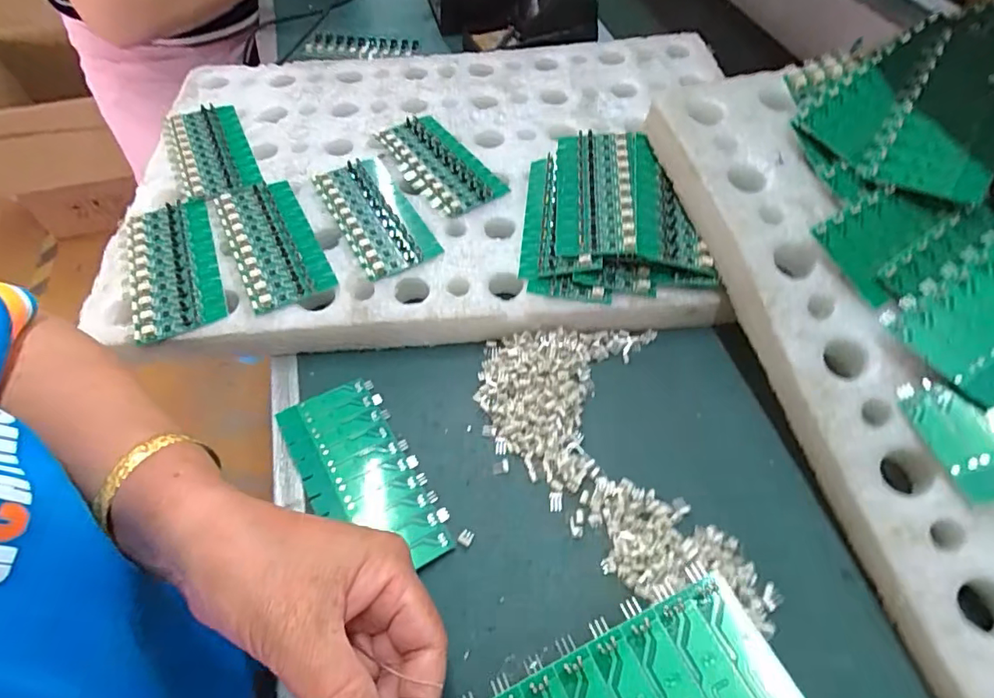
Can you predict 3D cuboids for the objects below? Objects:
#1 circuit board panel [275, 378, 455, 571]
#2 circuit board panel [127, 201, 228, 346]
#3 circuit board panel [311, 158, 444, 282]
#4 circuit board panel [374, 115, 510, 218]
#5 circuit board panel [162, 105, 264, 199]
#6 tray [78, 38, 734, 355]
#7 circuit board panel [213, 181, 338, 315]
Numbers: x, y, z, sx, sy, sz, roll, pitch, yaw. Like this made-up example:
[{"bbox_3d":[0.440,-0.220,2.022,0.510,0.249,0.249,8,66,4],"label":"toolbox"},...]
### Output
[{"bbox_3d":[-0.087,0.082,0.345,0.066,0.014,0.136,-28,60,-17],"label":"circuit board panel"},{"bbox_3d":[-0.249,-0.065,0.411,0.061,0.007,0.135,-20,58,-12],"label":"circuit board panel"},{"bbox_3d":[-0.100,-0.113,0.441,0.062,0.008,0.136,-26,59,-15],"label":"circuit board panel"},{"bbox_3d":[-0.055,-0.168,0.479,0.065,0.010,0.137,-32,61,-19],"label":"circuit board panel"},{"bbox_3d":[-0.262,-0.184,0.490,0.064,0.010,0.138,-23,58,-14],"label":"circuit board panel"},{"bbox_3d":[-0.047,-0.169,0.485,0.529,0.061,0.368,-4,56,-2],"label":"tray"},{"bbox_3d":[-0.178,-0.088,0.423,0.061,0.008,0.134,-25,59,-15],"label":"circuit board panel"}]

